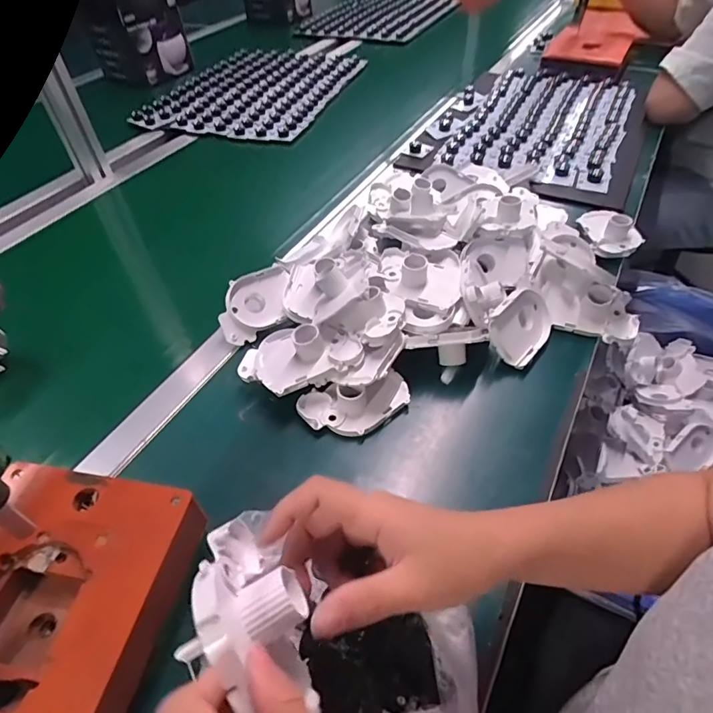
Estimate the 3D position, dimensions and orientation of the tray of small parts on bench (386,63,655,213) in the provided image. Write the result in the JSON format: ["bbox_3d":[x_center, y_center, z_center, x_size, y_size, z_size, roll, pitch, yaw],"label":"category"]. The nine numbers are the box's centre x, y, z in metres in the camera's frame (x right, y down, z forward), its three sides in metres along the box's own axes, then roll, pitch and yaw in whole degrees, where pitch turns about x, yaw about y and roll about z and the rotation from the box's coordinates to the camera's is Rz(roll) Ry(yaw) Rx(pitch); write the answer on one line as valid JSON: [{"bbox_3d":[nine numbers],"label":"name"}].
[{"bbox_3d":[0.330,-0.434,0.884,0.363,0.044,0.495,18,51,19],"label":"tray of small parts on bench"}]

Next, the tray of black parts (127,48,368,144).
[{"bbox_3d":[-0.205,-0.577,1.021,0.356,0.025,0.422,14,53,13],"label":"tray of black parts"}]

